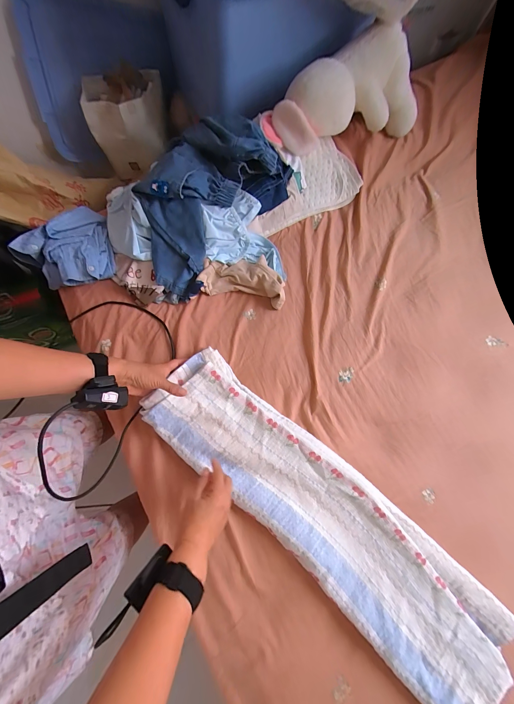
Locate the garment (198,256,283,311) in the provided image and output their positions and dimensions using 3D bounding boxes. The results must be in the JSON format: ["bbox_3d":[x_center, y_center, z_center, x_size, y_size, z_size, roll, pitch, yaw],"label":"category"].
[{"bbox_3d":[-0.030,-0.165,0.605,0.193,0.040,0.101,11,77,2],"label":"garment"}]

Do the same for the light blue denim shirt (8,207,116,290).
[{"bbox_3d":[-0.435,-0.244,0.613,0.179,0.048,0.208,-15,78,-4],"label":"light blue denim shirt"}]

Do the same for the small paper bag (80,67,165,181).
[{"bbox_3d":[-0.397,-0.719,0.859,0.219,0.219,0.160,-1,77,-1],"label":"small paper bag"}]

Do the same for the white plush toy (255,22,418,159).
[{"bbox_3d":[0.189,-0.588,0.639,0.378,0.147,0.163,-22,78,-5],"label":"white plush toy"}]

